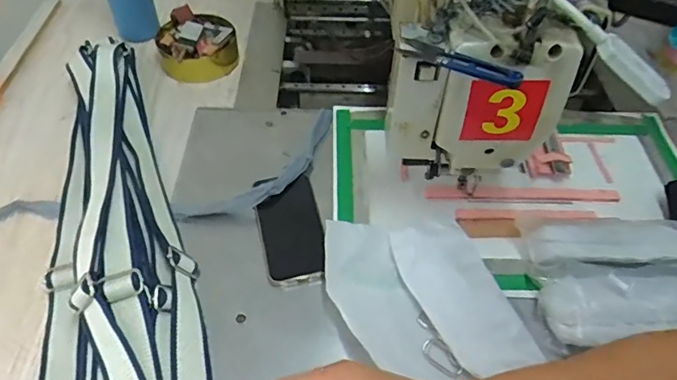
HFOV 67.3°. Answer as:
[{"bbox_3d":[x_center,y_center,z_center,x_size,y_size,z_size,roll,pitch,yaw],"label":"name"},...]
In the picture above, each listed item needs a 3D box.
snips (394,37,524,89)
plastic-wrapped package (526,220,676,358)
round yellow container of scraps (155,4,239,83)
[{"bbox_3d":[0.101,-0.107,0.429,0.105,0.010,0.027,23,52,18],"label":"snips"},{"bbox_3d":[0.301,0.099,0.537,0.186,0.046,0.137,-1,49,-2],"label":"plastic-wrapped package"},{"bbox_3d":[-0.222,-0.236,0.796,0.118,0.052,0.127,1,49,-1],"label":"round yellow container of scraps"}]

